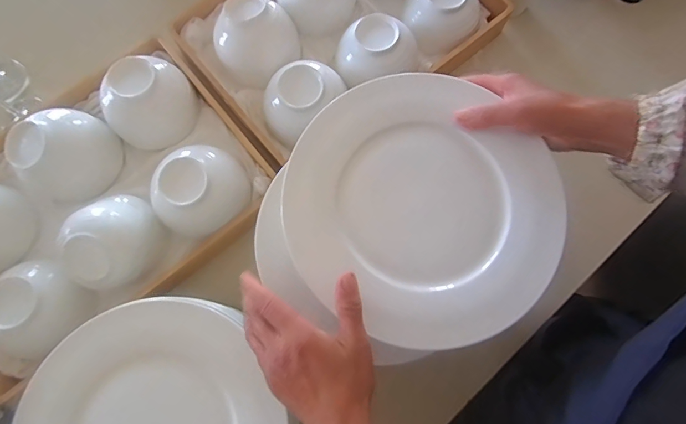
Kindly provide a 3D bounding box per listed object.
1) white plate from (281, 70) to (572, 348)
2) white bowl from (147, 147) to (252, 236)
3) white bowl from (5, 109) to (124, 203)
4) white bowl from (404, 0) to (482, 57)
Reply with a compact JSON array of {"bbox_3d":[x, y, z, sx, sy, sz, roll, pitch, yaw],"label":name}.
[{"bbox_3d":[0.068,-0.007,0.372,0.233,0.022,0.247,0,76,0],"label":"white plate"},{"bbox_3d":[-0.176,-0.030,0.486,0.100,0.067,0.110,0,76,0],"label":"white bowl"},{"bbox_3d":[-0.349,-0.075,0.508,0.100,0.076,0.106,0,76,0],"label":"white bowl"},{"bbox_3d":[0.141,-0.288,0.571,0.108,0.056,0.106,35,78,7],"label":"white bowl"}]

